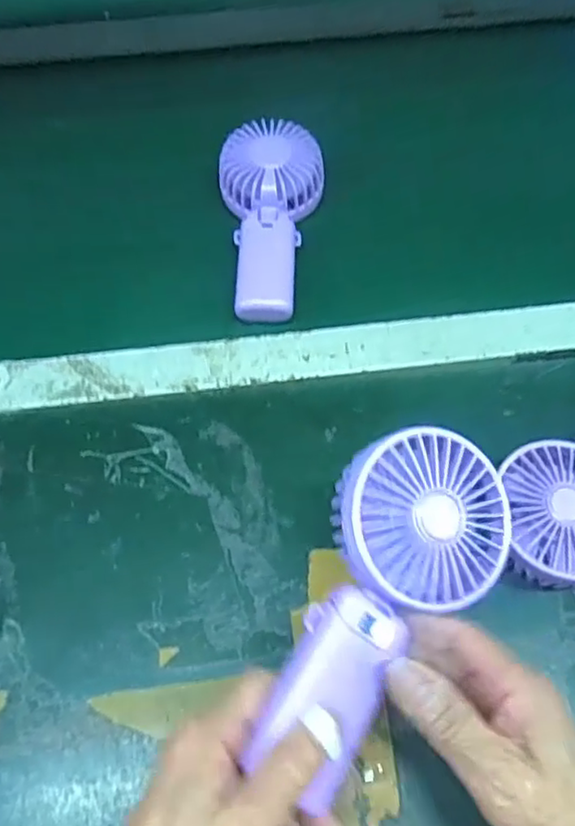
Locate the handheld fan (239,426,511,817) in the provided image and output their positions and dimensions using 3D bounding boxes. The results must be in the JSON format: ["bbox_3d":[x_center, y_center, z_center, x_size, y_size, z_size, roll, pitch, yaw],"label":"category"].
[{"bbox_3d":[0.040,0.087,0.314,0.088,0.048,0.171,36,74,-5],"label":"handheld fan"}]

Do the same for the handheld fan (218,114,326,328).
[{"bbox_3d":[-0.011,-0.158,0.514,0.082,0.035,0.175,-3,63,0],"label":"handheld fan"}]

